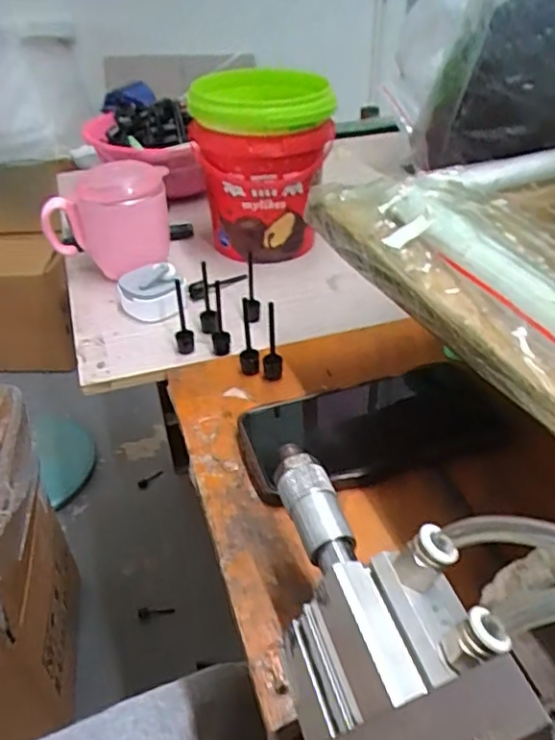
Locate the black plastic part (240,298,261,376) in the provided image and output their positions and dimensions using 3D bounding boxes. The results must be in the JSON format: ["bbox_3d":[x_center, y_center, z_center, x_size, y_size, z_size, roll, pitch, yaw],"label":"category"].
[{"bbox_3d":[-0.021,-0.024,0.435,0.014,0.062,0.018,-4,38,-3],"label":"black plastic part"}]

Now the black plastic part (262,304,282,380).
[{"bbox_3d":[-0.004,-0.019,0.427,0.014,0.070,0.009,-4,38,-3],"label":"black plastic part"}]

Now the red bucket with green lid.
[{"bbox_3d":[-0.016,-0.198,0.578,0.124,0.164,0.118,-1,38,1],"label":"red bucket with green lid"}]

